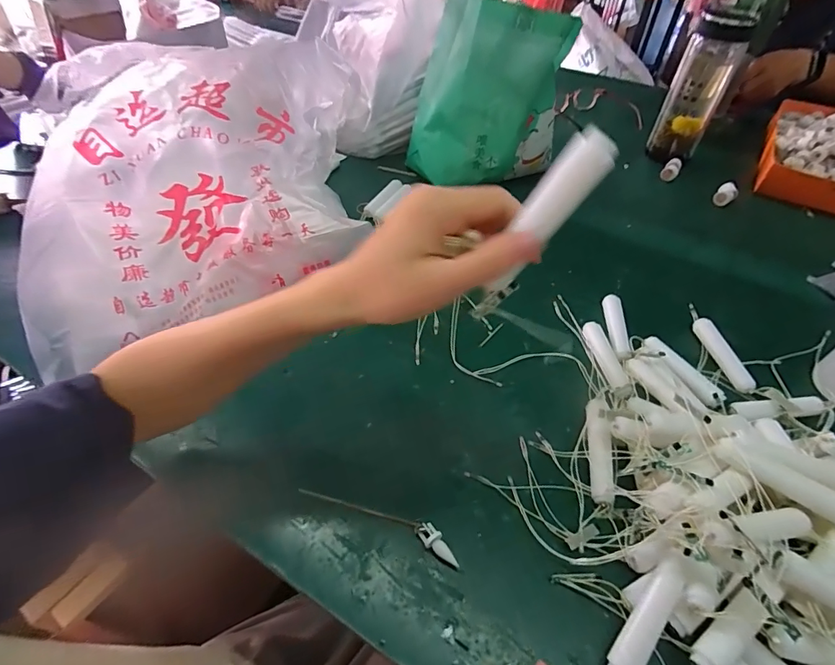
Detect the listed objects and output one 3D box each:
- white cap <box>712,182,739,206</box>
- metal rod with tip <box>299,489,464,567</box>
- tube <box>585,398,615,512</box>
[{"bbox_3d":[0.474,-0.212,0.679,0.026,0.023,0.044,33,55,24],"label":"white cap"},{"bbox_3d":[-0.029,0.144,0.347,0.133,0.014,0.019,20,51,15],"label":"metal rod with tip"},{"bbox_3d":[0.157,0.101,0.383,0.020,0.024,0.092,6,48,3],"label":"tube"}]

